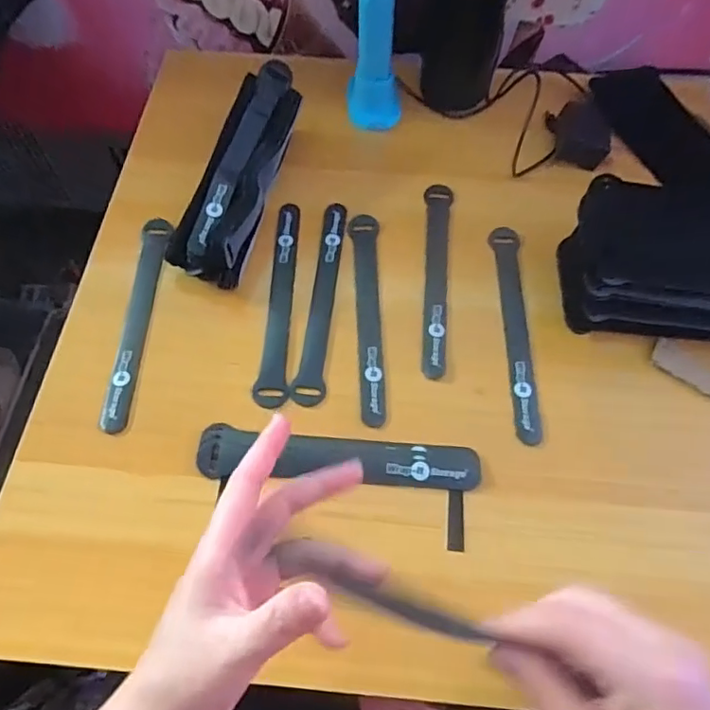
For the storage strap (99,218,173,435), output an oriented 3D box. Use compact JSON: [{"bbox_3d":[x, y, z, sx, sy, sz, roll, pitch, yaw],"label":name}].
[{"bbox_3d":[-0.176,-0.033,0.455,0.023,0.005,0.201,6,59,-13],"label":"storage strap"}]

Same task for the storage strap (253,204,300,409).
[{"bbox_3d":[-0.060,-0.051,0.465,0.024,0.004,0.201,2,59,0],"label":"storage strap"}]

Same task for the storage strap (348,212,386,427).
[{"bbox_3d":[0.011,-0.038,0.459,0.024,0.005,0.200,0,59,-1],"label":"storage strap"}]

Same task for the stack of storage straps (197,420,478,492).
[{"bbox_3d":[-0.011,0.074,0.391,0.195,0.007,0.040,6,59,2],"label":"stack of storage straps"}]

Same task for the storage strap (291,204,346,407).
[{"bbox_3d":[-0.026,-0.052,0.466,0.022,0.004,0.204,5,59,2],"label":"storage strap"}]

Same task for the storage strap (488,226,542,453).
[{"bbox_3d":[0.130,-0.025,0.454,0.025,0.005,0.202,3,59,1],"label":"storage strap"}]

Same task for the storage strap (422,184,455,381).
[{"bbox_3d":[0.070,-0.074,0.481,0.025,0.004,0.206,7,59,3],"label":"storage strap"}]

